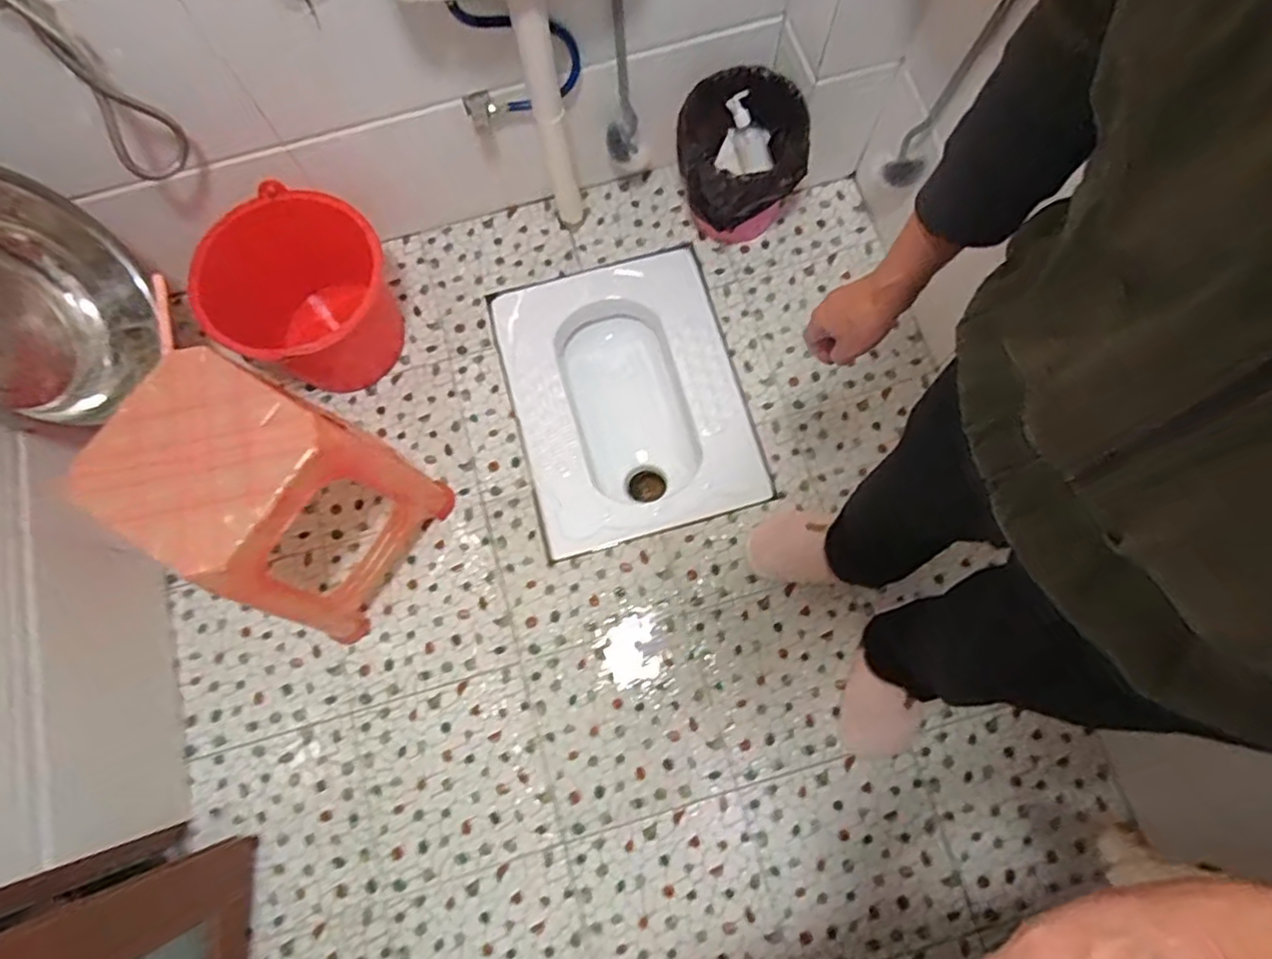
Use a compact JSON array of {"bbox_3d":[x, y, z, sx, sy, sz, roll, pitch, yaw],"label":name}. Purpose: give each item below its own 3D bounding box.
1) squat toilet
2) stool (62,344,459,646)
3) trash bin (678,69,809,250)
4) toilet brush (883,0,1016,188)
[{"bbox_3d":[-0.018,-0.144,1.417,0.429,0.194,0.556,-15,76,-3],"label":"squat toilet"},{"bbox_3d":[-0.529,0.040,1.051,0.264,0.443,0.302,30,77,9],"label":"stool"},{"bbox_3d":[0.194,-0.597,1.318,0.223,0.229,0.240,-1,75,1],"label":"trash bin"},{"bbox_3d":[0.457,-0.579,1.036,0.063,0.339,0.070,31,78,8],"label":"toilet brush"}]

